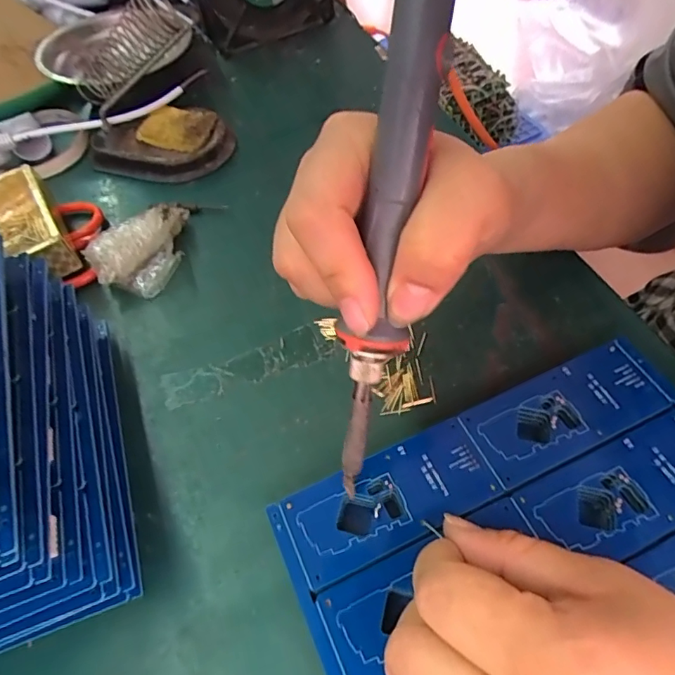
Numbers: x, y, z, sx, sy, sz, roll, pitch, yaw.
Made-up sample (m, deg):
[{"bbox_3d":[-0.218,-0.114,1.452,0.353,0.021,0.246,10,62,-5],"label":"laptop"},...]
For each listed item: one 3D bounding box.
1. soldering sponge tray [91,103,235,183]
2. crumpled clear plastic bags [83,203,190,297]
[{"bbox_3d":[-0.134,-0.150,0.377,0.102,0.020,0.063,6,57,8],"label":"soldering sponge tray"},{"bbox_3d":[-0.117,-0.057,0.313,0.043,0.031,0.073,34,65,24],"label":"crumpled clear plastic bags"}]

